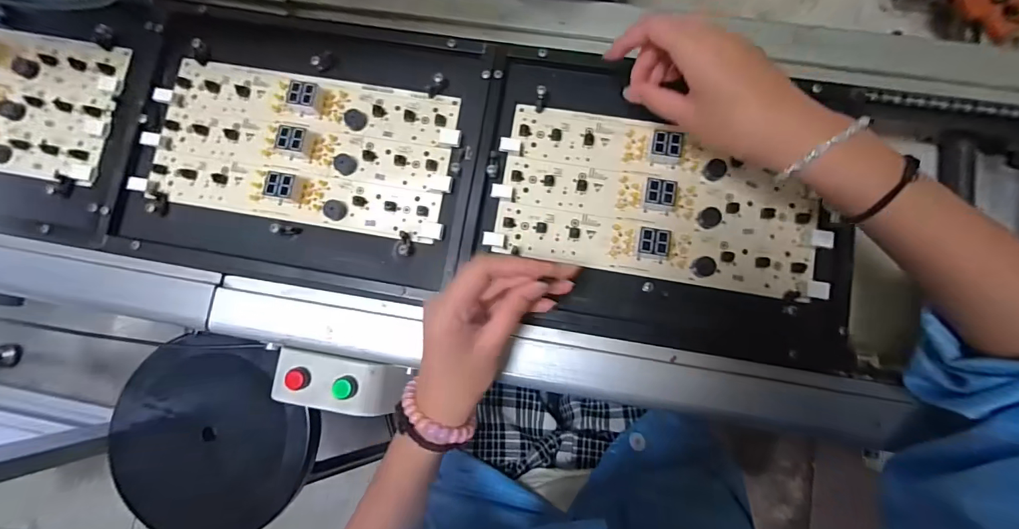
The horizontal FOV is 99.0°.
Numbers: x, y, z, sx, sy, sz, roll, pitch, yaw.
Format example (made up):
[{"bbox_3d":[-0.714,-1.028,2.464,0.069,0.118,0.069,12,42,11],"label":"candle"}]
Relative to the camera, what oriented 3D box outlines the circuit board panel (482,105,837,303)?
[{"bbox_3d":[0.122,-0.056,0.354,0.257,0.020,0.129,9,82,4],"label":"circuit board panel"}]

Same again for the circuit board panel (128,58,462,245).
[{"bbox_3d":[-0.179,-0.103,0.372,0.259,0.020,0.130,9,82,4],"label":"circuit board panel"}]

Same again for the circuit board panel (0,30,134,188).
[{"bbox_3d":[-0.484,-0.155,0.391,0.267,0.012,0.132,10,82,4],"label":"circuit board panel"}]

